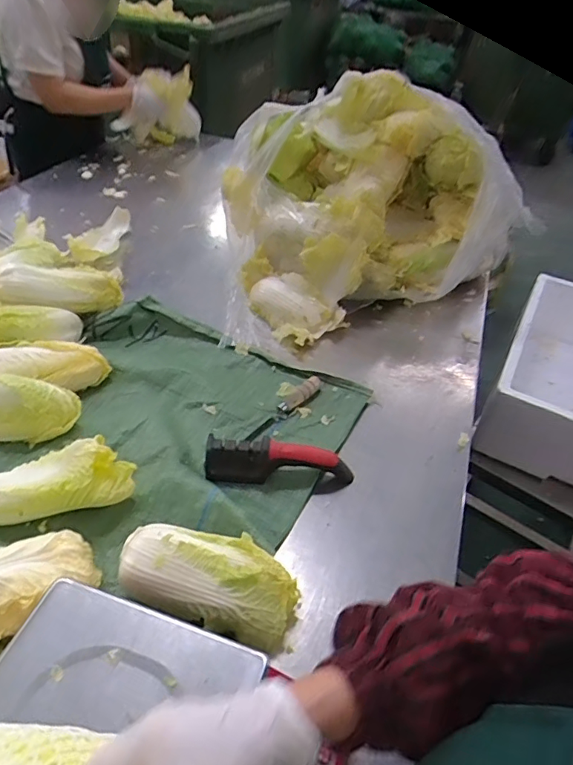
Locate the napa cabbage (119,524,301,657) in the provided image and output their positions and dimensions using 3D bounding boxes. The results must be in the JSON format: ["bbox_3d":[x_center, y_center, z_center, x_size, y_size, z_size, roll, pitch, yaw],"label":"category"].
[{"bbox_3d":[-0.090,0.218,0.573,0.188,0.078,0.096,14,43,9],"label":"napa cabbage"}]

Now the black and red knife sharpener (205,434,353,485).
[{"bbox_3d":[-0.009,0.111,0.713,0.202,0.056,0.035,3,42,-2],"label":"black and red knife sharpener"}]

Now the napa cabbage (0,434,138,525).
[{"bbox_3d":[-0.297,0.118,0.636,0.200,0.063,0.082,-5,43,-11],"label":"napa cabbage"}]

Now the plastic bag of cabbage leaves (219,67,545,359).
[{"bbox_3d":[0.115,-0.394,1.071,0.610,0.330,0.469,-17,47,-23],"label":"plastic bag of cabbage leaves"}]

